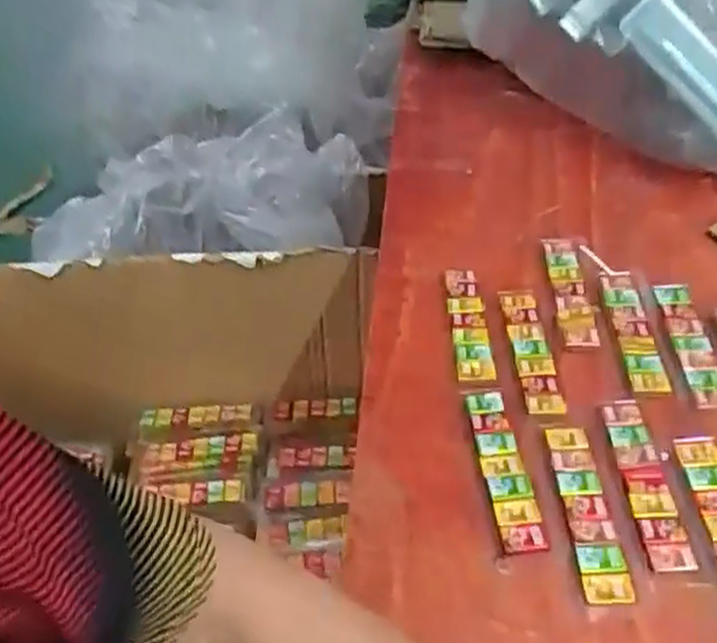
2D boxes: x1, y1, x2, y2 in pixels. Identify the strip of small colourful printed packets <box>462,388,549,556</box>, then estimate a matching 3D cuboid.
[{"bbox_3d":[0.088,0.087,0.488,0.025,0.008,0.120,-6,43,-3],"label":"strip of small colourful printed packets"}]

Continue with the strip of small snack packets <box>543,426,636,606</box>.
[{"bbox_3d":[0.132,0.107,0.465,0.026,0.005,0.120,-3,43,1],"label":"strip of small snack packets"}]

